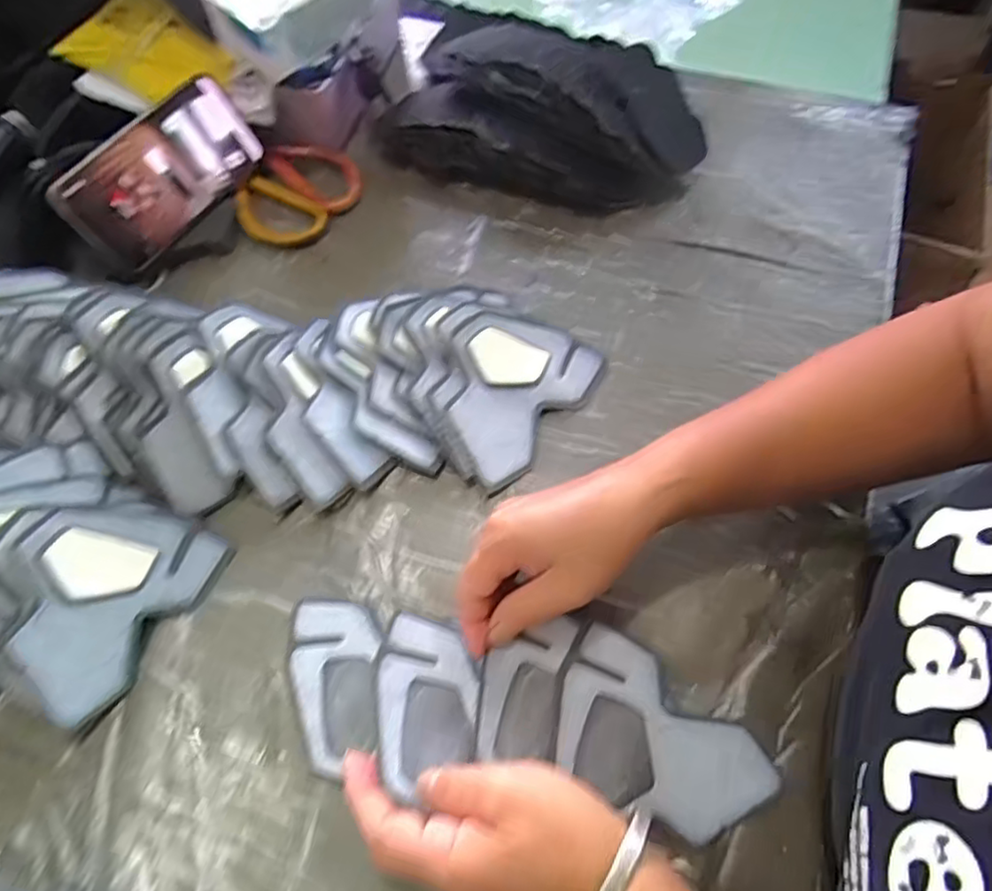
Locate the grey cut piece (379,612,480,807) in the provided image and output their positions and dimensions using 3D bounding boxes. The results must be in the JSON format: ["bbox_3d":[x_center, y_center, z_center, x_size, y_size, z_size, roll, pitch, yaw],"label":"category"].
[{"bbox_3d":[-0.038,0.141,0.361,0.055,0.005,0.096,13,46,-7],"label":"grey cut piece"}]

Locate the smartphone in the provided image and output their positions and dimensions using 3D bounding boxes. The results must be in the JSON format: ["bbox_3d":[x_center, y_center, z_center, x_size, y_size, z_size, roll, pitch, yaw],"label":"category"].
[{"bbox_3d":[-0.250,-0.207,0.498,0.011,0.077,0.155,24,67,36],"label":"smartphone"}]

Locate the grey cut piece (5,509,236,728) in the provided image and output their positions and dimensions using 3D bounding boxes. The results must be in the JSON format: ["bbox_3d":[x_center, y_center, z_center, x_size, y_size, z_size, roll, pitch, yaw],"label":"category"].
[{"bbox_3d":[-0.232,0.086,0.383,0.093,0.008,0.121,43,65,-19],"label":"grey cut piece"}]

